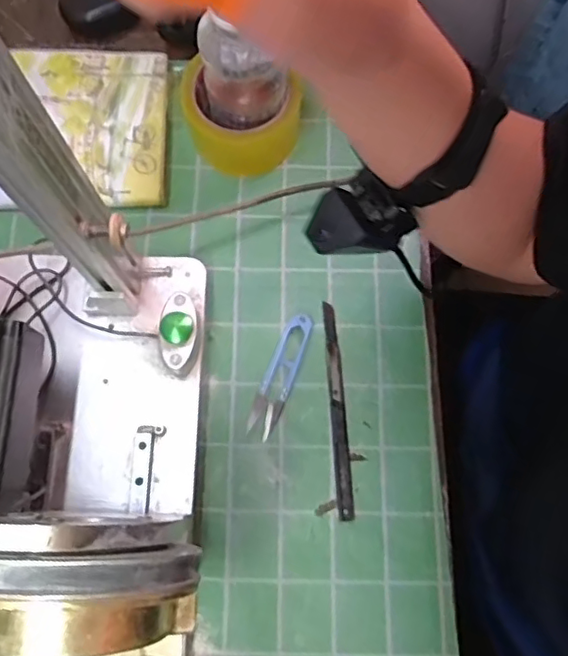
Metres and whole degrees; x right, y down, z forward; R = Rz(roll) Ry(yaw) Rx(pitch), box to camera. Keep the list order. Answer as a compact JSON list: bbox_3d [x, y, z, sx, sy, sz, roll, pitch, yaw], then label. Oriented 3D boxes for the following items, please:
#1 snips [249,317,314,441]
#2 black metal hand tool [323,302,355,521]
[{"bbox_3d":[-0.003,0.036,0.465,0.023,0.009,0.100,20,75,6],"label":"snips"},{"bbox_3d":[0.042,0.061,0.460,0.013,0.007,0.165,-3,73,-1],"label":"black metal hand tool"}]

